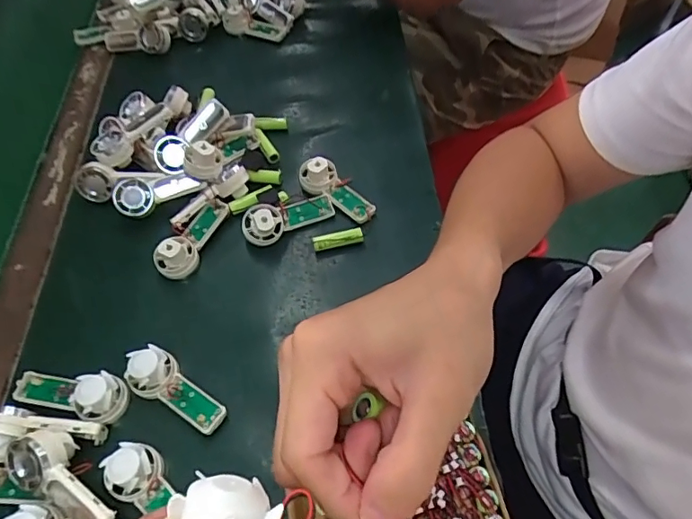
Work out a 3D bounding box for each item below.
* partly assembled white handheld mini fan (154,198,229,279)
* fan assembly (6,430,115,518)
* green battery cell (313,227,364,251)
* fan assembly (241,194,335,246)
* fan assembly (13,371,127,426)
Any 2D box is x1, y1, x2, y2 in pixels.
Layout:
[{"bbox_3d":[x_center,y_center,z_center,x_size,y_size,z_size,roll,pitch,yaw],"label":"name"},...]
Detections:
[{"bbox_3d":[-0.154,-0.024,0.509,0.034,0.034,0.091,18,59,15],"label":"partly assembled white handheld mini fan"},{"bbox_3d":[-0.206,0.165,0.372,0.091,0.026,0.036,39,95,8],"label":"fan assembly"},{"bbox_3d":[-0.008,-0.020,0.504,0.049,0.017,0.011,-15,57,-7],"label":"green battery cell"},{"bbox_3d":[-0.058,-0.045,0.511,0.091,0.036,0.028,-23,55,-13],"label":"fan assembly"},{"bbox_3d":[-0.227,0.106,0.419,0.091,0.028,0.038,13,58,12],"label":"fan assembly"}]

